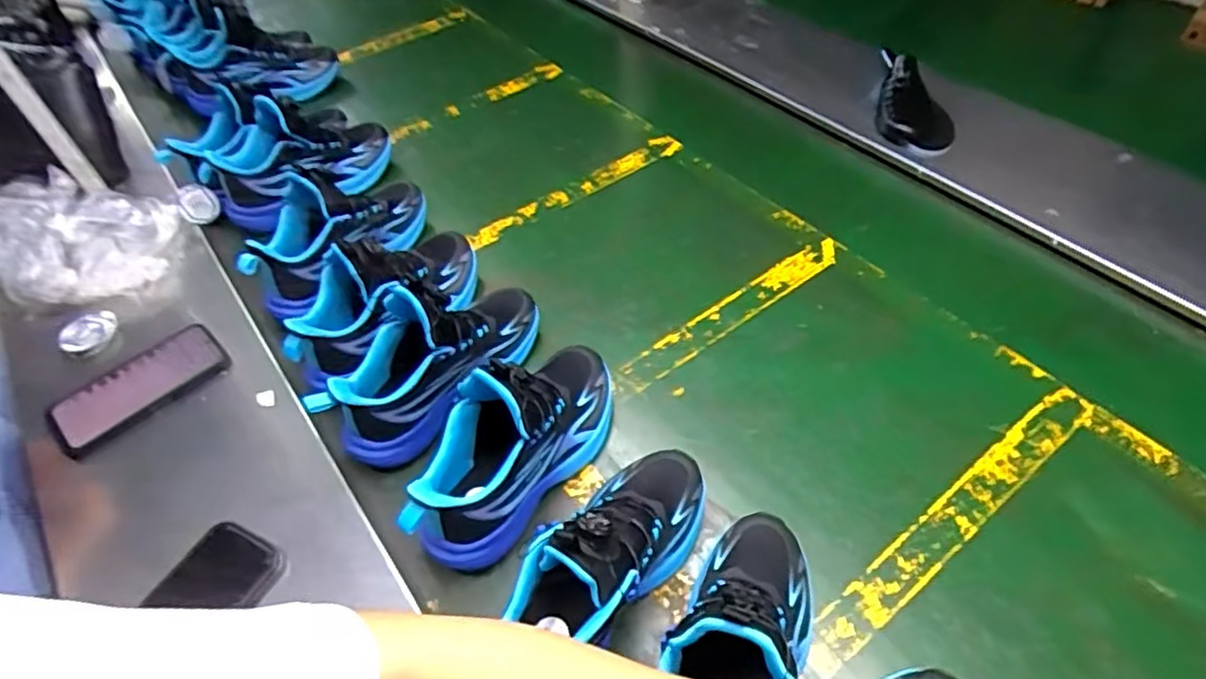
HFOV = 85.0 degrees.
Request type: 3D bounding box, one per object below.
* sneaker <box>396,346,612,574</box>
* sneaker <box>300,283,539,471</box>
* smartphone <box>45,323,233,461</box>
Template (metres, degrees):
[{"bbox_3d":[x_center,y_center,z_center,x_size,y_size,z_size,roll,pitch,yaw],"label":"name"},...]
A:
[{"bbox_3d":[-0.080,0.078,0.585,0.101,0.133,0.239,29,58,25],"label":"sneaker"},{"bbox_3d":[-0.171,0.006,0.648,0.102,0.134,0.239,34,60,28],"label":"sneaker"},{"bbox_3d":[-0.480,0.049,0.684,0.165,0.011,0.084,-36,56,-24],"label":"smartphone"}]

